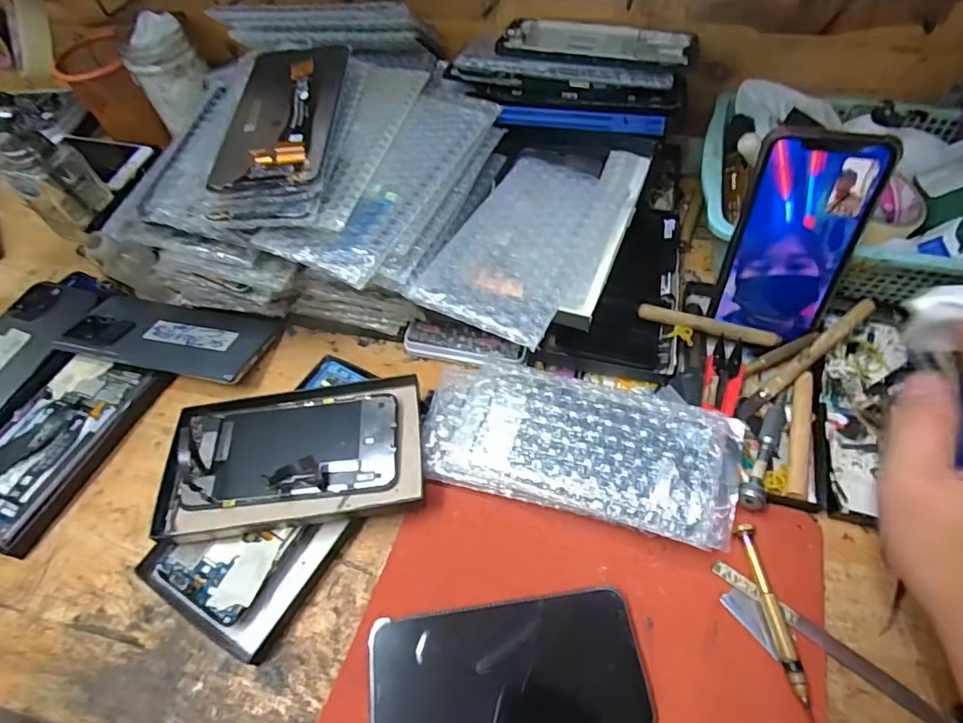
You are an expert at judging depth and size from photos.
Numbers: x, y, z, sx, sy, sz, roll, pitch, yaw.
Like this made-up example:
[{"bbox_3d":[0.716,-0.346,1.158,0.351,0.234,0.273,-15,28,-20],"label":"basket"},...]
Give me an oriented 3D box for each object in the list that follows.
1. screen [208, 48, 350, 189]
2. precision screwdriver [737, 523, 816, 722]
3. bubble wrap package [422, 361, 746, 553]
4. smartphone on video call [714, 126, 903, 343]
[{"bbox_3d":[-0.130,-0.163,0.341,0.069,0.013,0.132,-3,60,1],"label":"screen"},{"bbox_3d":[0.163,0.145,0.288,0.011,0.009,0.107,-5,56,1],"label":"precision screwdriver"},{"bbox_3d":[0.058,0.056,0.344,0.200,0.031,0.087,14,59,13],"label":"bubble wrap package"},{"bbox_3d":[0.212,-0.082,0.355,0.073,0.141,0.006,11,39,13],"label":"smartphone on video call"}]

